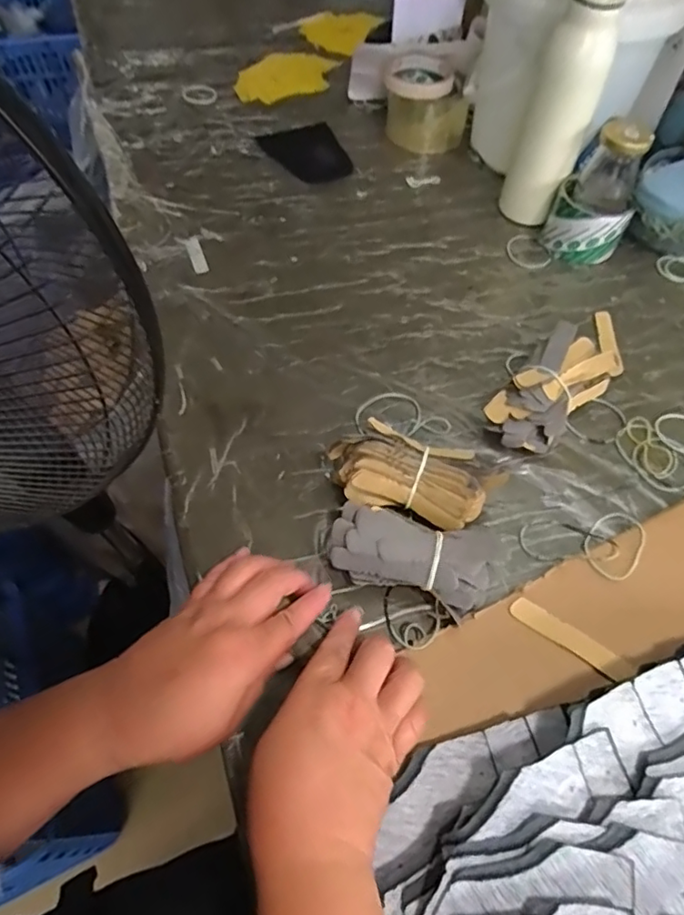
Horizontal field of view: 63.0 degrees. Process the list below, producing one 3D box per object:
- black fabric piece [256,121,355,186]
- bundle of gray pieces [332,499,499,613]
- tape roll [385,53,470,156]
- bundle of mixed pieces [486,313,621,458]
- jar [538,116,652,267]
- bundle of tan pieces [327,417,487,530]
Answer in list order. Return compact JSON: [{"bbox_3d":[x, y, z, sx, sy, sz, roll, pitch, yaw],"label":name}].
[{"bbox_3d":[-0.045,-0.388,0.715,0.095,0.006,0.125,-18,60,-11],"label":"black fabric piece"},{"bbox_3d":[0.049,0.072,0.403,0.113,0.043,0.052,9,58,6],"label":"bundle of gray pieces"},{"bbox_3d":[0.104,-0.460,0.728,0.087,0.071,0.102,-24,61,-14],"label":"tape roll"},{"bbox_3d":[0.184,-0.057,0.488,0.063,0.050,0.141,38,65,21],"label":"bundle of mixed pieces"},{"bbox_3d":[0.274,-0.284,0.595,0.082,0.121,0.083,26,61,15],"label":"jar"},{"bbox_3d":[0.050,0.017,0.433,0.119,0.057,0.054,14,59,9],"label":"bundle of tan pieces"}]

